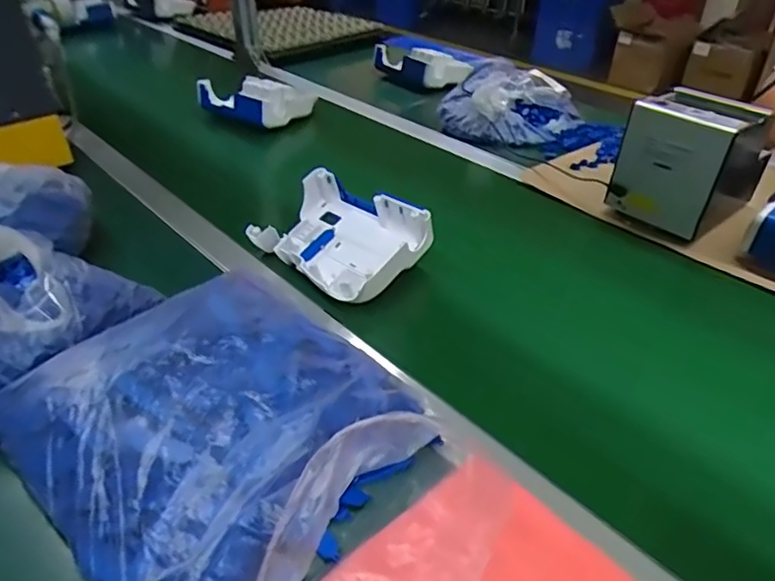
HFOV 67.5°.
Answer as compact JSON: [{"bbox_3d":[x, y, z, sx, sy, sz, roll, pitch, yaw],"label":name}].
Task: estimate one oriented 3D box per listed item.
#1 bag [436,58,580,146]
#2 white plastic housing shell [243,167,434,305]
[{"bbox_3d":[0.210,-0.322,0.986,0.231,0.091,0.163,9,39,11],"label":"bag"},{"bbox_3d":[-0.056,-0.066,0.665,0.141,0.057,0.172,-30,47,-33],"label":"white plastic housing shell"}]

